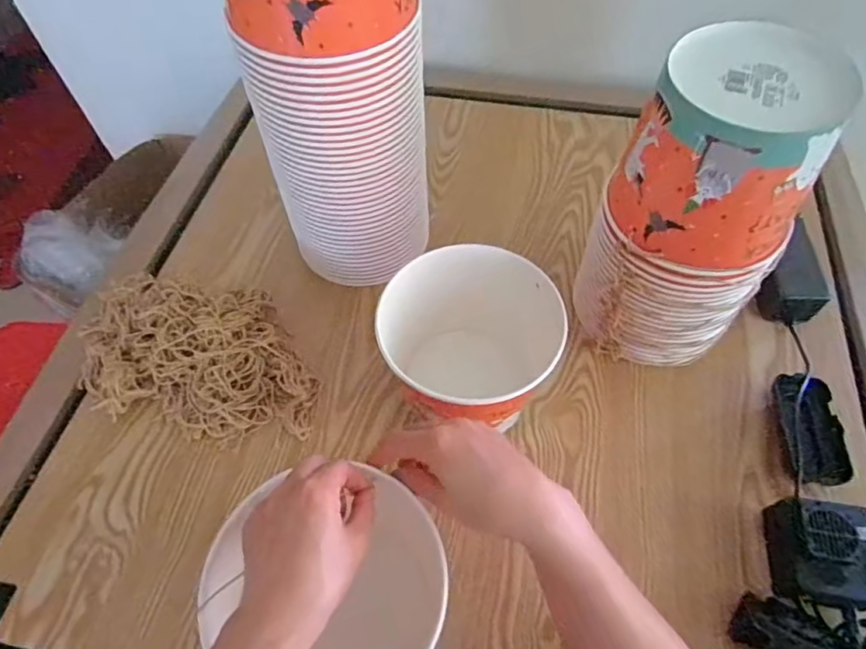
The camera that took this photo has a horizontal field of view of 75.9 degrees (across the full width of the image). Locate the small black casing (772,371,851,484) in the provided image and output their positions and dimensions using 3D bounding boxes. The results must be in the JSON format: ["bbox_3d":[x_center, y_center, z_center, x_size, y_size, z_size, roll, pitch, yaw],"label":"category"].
[{"bbox_3d":[0.363,0.098,0.533,0.049,0.026,0.104,-1,58,1],"label":"small black casing"}]

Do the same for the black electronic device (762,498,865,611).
[{"bbox_3d":[0.325,0.191,0.462,0.075,0.046,0.077,7,59,6],"label":"black electronic device"}]

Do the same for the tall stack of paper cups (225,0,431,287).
[{"bbox_3d":[-0.085,-0.201,0.511,0.126,0.419,0.125,25,62,16],"label":"tall stack of paper cups"}]

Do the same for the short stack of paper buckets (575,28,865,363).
[{"bbox_3d":[0.230,-0.086,0.508,0.145,0.286,0.130,3,58,4],"label":"short stack of paper buckets"}]

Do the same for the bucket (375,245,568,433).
[{"bbox_3d":[0.032,0.017,0.509,0.137,0.121,0.161,30,63,18],"label":"bucket"}]

